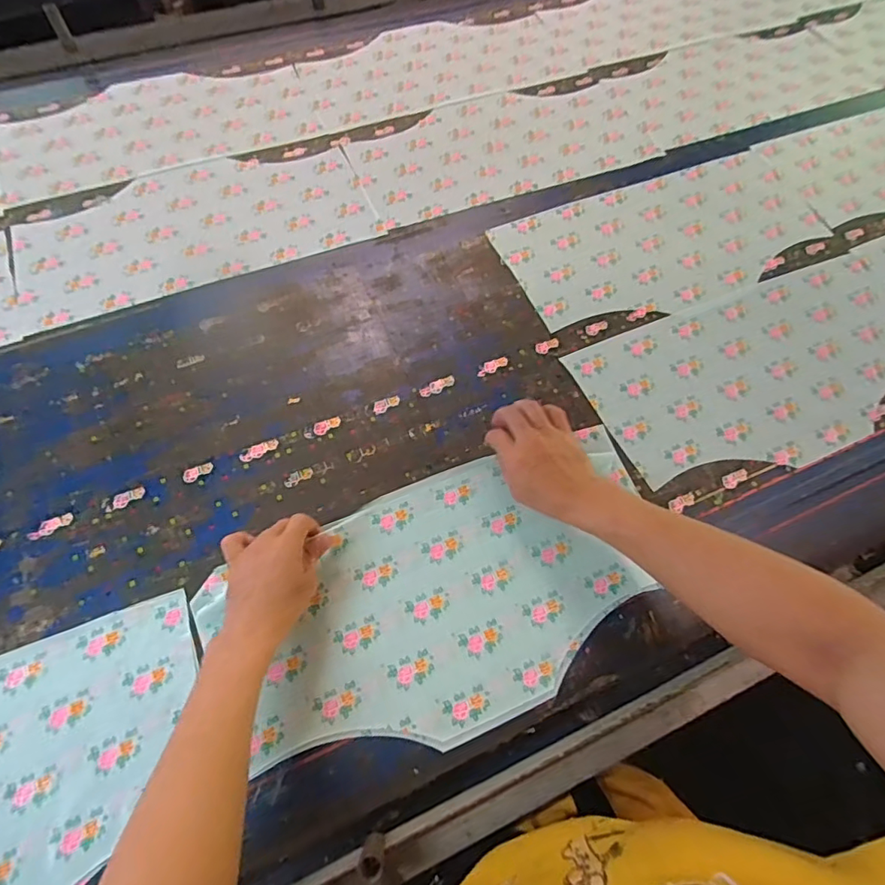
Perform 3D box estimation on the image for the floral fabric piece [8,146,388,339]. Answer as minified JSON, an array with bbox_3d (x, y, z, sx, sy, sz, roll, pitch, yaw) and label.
[{"bbox_3d":[-0.358,-0.318,0.756,0.488,0.008,0.239,-20,65,-10],"label":"floral fabric piece"}]

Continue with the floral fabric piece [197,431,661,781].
[{"bbox_3d":[0.013,0.159,0.546,0.468,0.007,0.246,-22,69,-12],"label":"floral fabric piece"}]

